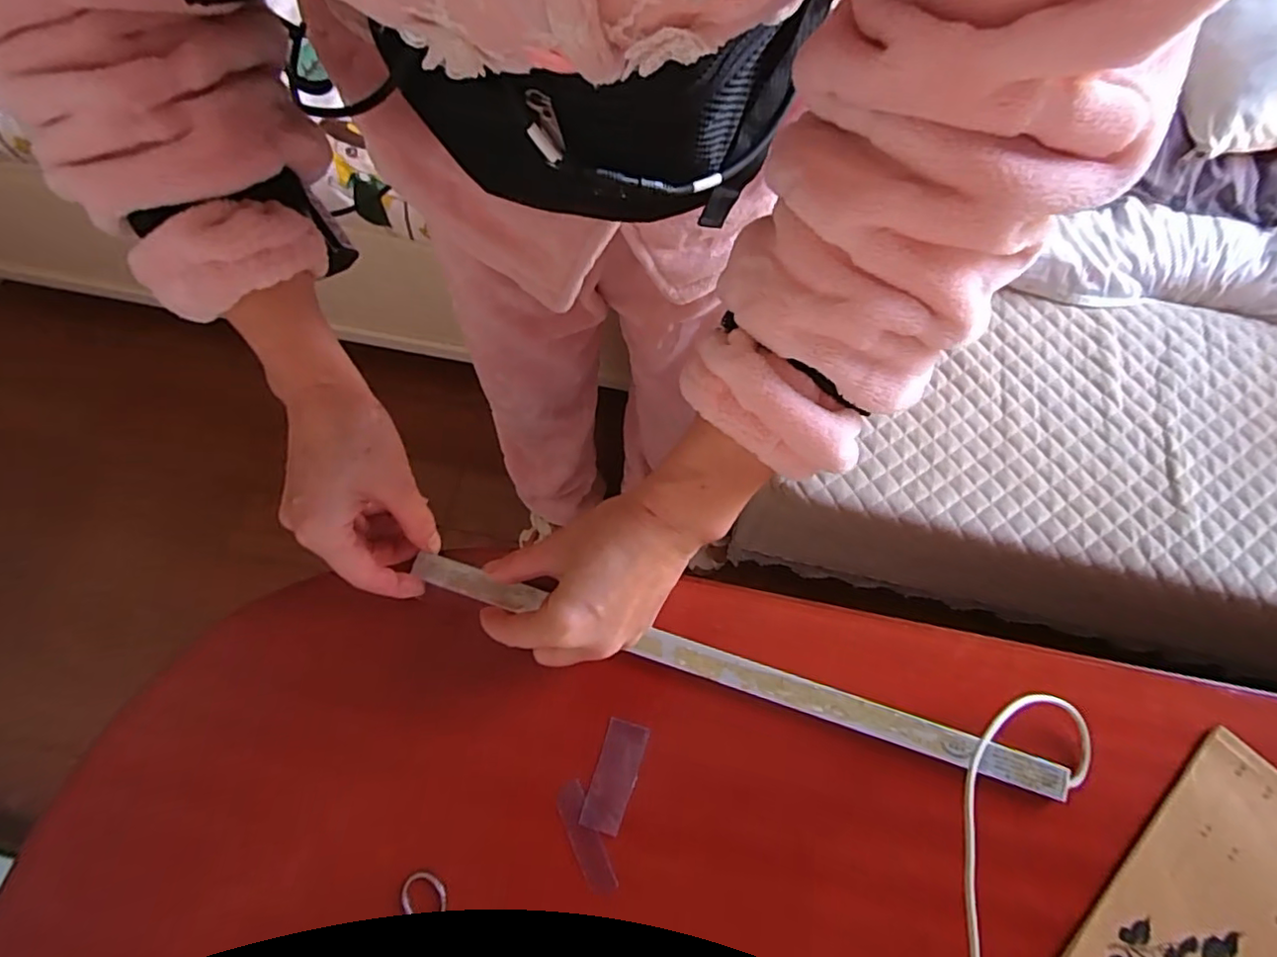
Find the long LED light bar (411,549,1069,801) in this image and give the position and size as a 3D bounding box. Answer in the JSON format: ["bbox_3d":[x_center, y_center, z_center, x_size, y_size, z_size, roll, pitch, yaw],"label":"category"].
[{"bbox_3d":[0.046,0.109,0.348,0.382,0.006,0.018,17,73,7],"label":"long LED light bar"}]

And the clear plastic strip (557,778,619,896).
[{"bbox_3d":[-0.029,0.195,0.324,0.016,0.004,0.056,-25,72,-7],"label":"clear plastic strip"}]

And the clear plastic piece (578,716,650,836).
[{"bbox_3d":[-0.013,0.166,0.334,0.024,0.004,0.057,16,72,7],"label":"clear plastic piece"}]

